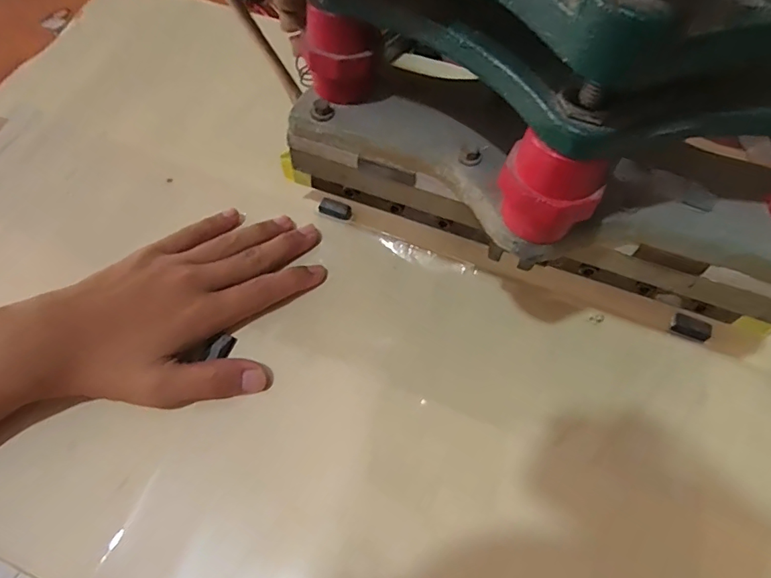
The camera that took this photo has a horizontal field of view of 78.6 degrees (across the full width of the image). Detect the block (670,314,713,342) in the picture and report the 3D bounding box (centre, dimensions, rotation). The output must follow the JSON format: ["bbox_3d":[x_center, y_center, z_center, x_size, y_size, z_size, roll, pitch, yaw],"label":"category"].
[{"bbox_3d":[0.204,0.026,0.314,0.025,0.006,0.012,22,60,10],"label":"block"}]

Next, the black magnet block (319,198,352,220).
[{"bbox_3d":[-0.038,-0.061,0.358,0.024,0.007,0.011,16,59,7],"label":"black magnet block"}]

